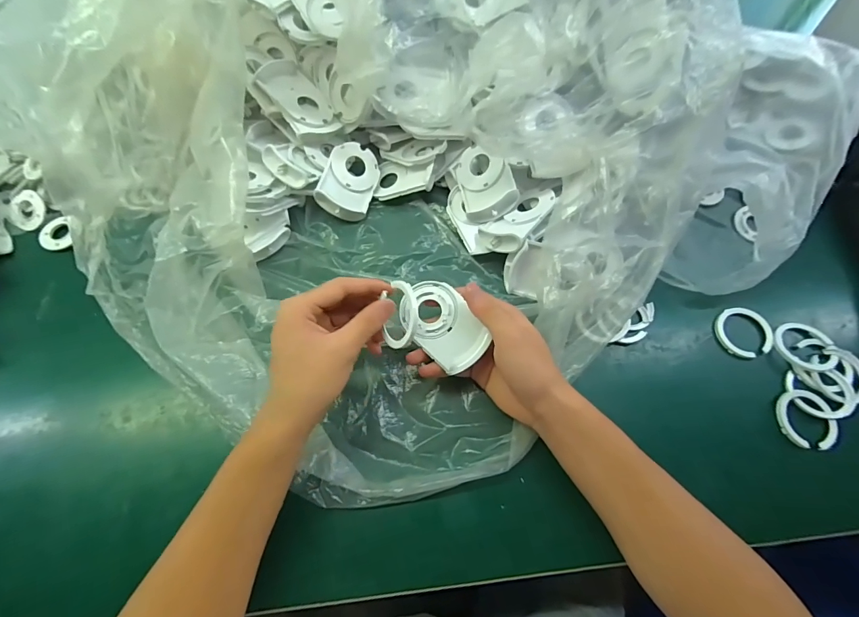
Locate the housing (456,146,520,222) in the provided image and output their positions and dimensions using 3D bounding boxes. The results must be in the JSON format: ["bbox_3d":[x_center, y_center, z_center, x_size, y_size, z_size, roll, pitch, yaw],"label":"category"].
[{"bbox_3d":[0.060,-0.133,0.411,0.057,0.020,0.081,-25,71,31],"label":"housing"}]

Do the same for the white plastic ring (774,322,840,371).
[{"bbox_3d":[0.355,0.035,0.367,0.051,0.005,0.049,-1,57,1],"label":"white plastic ring"}]

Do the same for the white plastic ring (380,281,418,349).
[{"bbox_3d":[-0.021,0.006,0.290,0.004,0.041,0.051,-4,101,-40],"label":"white plastic ring"}]

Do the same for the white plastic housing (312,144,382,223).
[{"bbox_3d":[-0.090,-0.142,0.436,0.058,0.018,0.085,22,76,-26],"label":"white plastic housing"}]

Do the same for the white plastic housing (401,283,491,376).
[{"bbox_3d":[0.011,0.014,0.339,0.052,0.013,0.081,-33,74,-13],"label":"white plastic housing"}]

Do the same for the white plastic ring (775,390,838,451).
[{"bbox_3d":[0.333,0.098,0.344,0.047,0.011,0.050,0,67,0],"label":"white plastic ring"}]

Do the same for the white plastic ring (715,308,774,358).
[{"bbox_3d":[0.306,0.023,0.381,0.050,0.008,0.050,0,67,0],"label":"white plastic ring"}]

